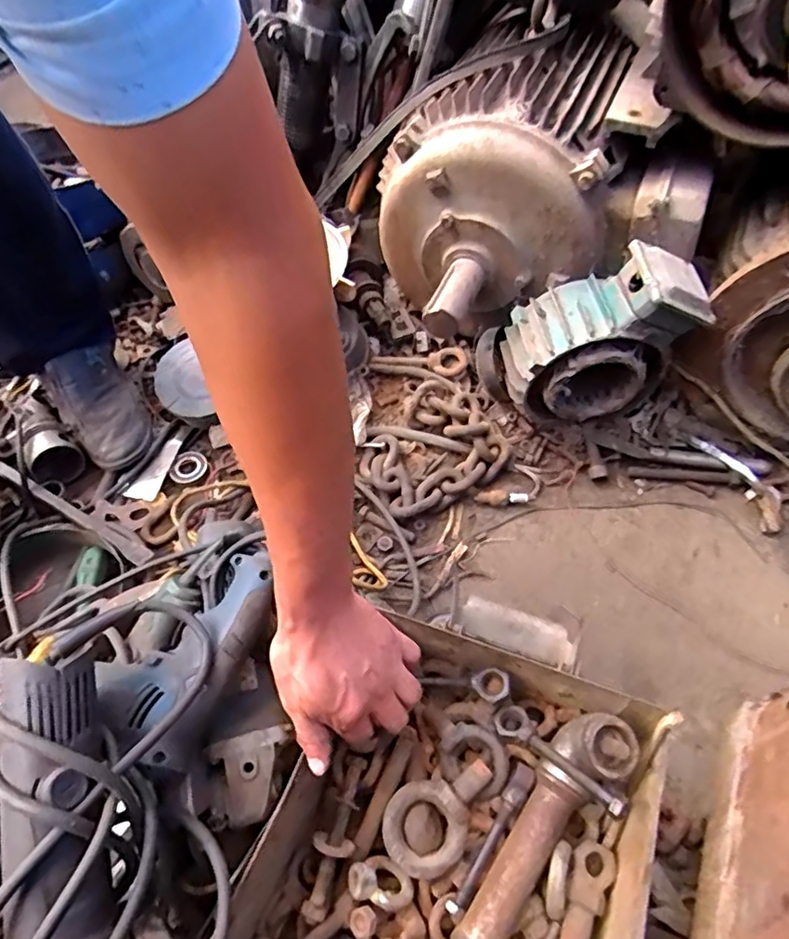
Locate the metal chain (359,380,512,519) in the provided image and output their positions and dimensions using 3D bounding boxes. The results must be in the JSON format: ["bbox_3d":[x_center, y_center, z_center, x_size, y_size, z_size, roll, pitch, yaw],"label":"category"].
[{"bbox_3d":[0.051,-0.033,0.777,0.195,0.041,0.155,-30,61,-17],"label":"metal chain"}]

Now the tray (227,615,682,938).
[{"bbox_3d":[0.042,0.301,0.442,0.258,0.100,0.309,19,59,13],"label":"tray"}]

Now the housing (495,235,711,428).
[{"bbox_3d":[0.250,-0.163,0.737,0.201,0.233,0.119,-7,57,-3],"label":"housing"}]

